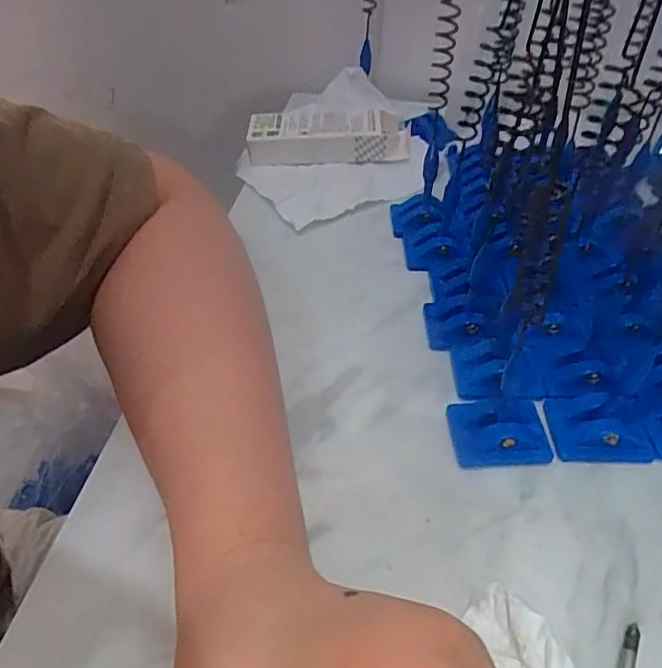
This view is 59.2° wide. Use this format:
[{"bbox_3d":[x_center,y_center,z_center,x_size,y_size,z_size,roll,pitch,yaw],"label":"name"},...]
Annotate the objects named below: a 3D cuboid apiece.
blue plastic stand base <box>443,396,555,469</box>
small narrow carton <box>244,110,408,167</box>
[{"bbox_3d":[0.080,0.045,0.277,0.042,0.016,0.035,-2,45,-1],"label":"blue plastic stand base"},{"bbox_3d":[-0.002,-0.158,0.464,0.125,0.026,0.048,0,45,0],"label":"small narrow carton"}]

